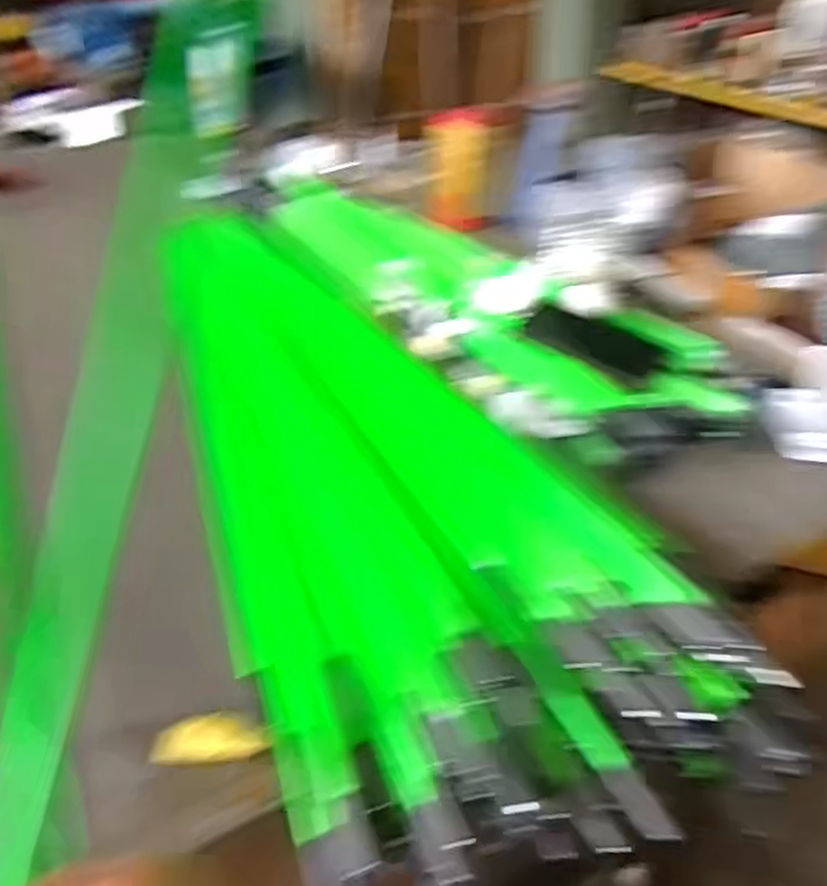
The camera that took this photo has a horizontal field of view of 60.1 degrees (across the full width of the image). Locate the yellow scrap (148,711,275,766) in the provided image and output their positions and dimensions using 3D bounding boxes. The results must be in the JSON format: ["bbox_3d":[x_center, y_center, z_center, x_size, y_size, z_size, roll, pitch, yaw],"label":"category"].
[{"bbox_3d":[-0.120,0.175,0.426,0.068,0.009,0.029,-6,38,-12],"label":"yellow scrap"}]

